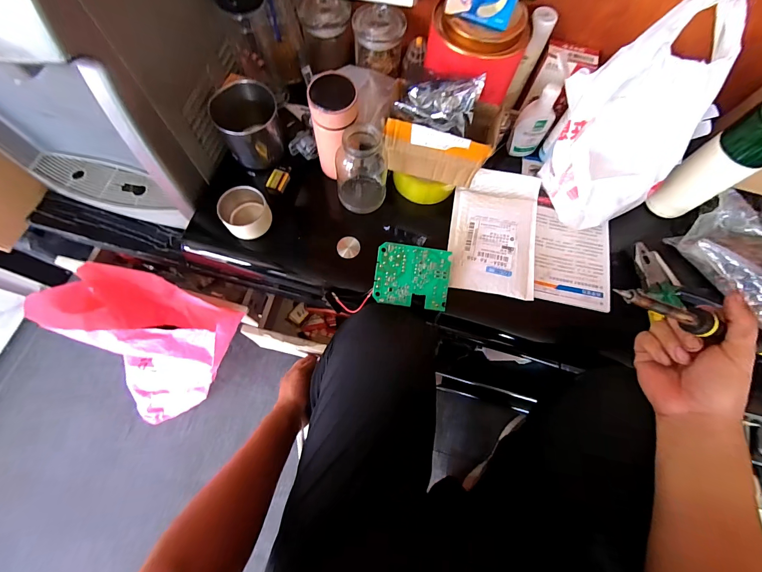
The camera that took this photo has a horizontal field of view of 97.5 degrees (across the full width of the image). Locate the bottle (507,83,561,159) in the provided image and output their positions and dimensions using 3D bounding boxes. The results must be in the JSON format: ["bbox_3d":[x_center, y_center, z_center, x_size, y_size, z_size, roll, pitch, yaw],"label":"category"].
[{"bbox_3d":[0.237,-0.252,0.513,0.048,0.114,0.035,33,73,10],"label":"bottle"}]

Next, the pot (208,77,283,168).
[{"bbox_3d":[-0.196,-0.240,0.508,0.089,0.089,0.082,-15,71,-7],"label":"pot"}]

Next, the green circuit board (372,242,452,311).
[{"bbox_3d":[0.043,-0.013,0.458,0.100,0.004,0.082,8,88,-4],"label":"green circuit board"}]

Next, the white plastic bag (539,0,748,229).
[{"bbox_3d":[0.309,-0.195,0.413,0.124,0.224,0.146,-29,74,-11],"label":"white plastic bag"}]

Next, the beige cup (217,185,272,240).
[{"bbox_3d":[-0.197,-0.105,0.491,0.067,0.054,0.067,43,75,13],"label":"beige cup"}]

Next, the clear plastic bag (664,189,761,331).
[{"bbox_3d":[0.544,-0.035,0.484,0.209,0.051,0.147,37,73,11],"label":"clear plastic bag"}]

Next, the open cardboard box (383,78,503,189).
[{"bbox_3d":[0.078,-0.203,0.462,0.145,0.084,0.081,12,70,3],"label":"open cardboard box"}]

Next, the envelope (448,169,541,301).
[{"bbox_3d":[0.169,-0.082,0.497,0.122,0.021,0.194,10,70,2],"label":"envelope"}]

